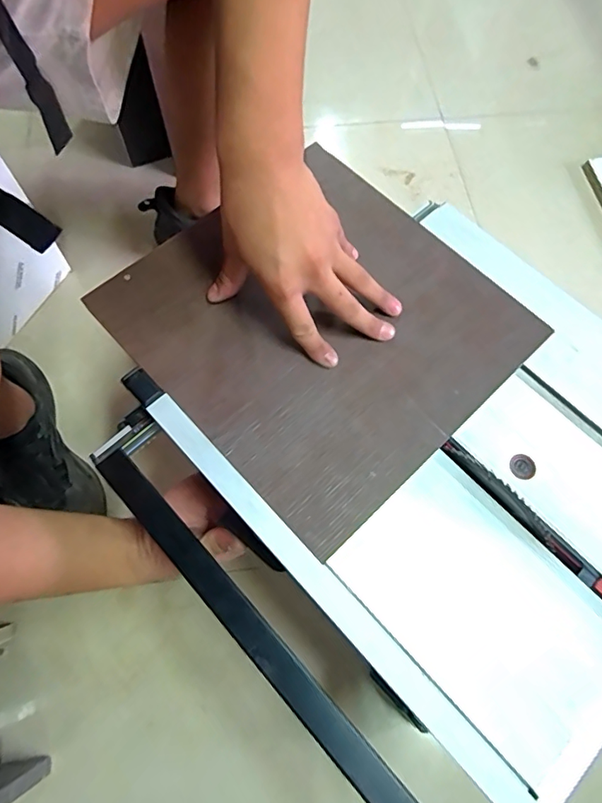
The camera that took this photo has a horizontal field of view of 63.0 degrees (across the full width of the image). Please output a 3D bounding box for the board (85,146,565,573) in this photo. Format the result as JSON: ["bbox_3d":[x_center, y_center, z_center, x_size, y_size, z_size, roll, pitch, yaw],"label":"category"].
[{"bbox_3d":[0.015,-0.073,0.428,0.279,0.015,0.294,-40,74,-16],"label":"board"}]

